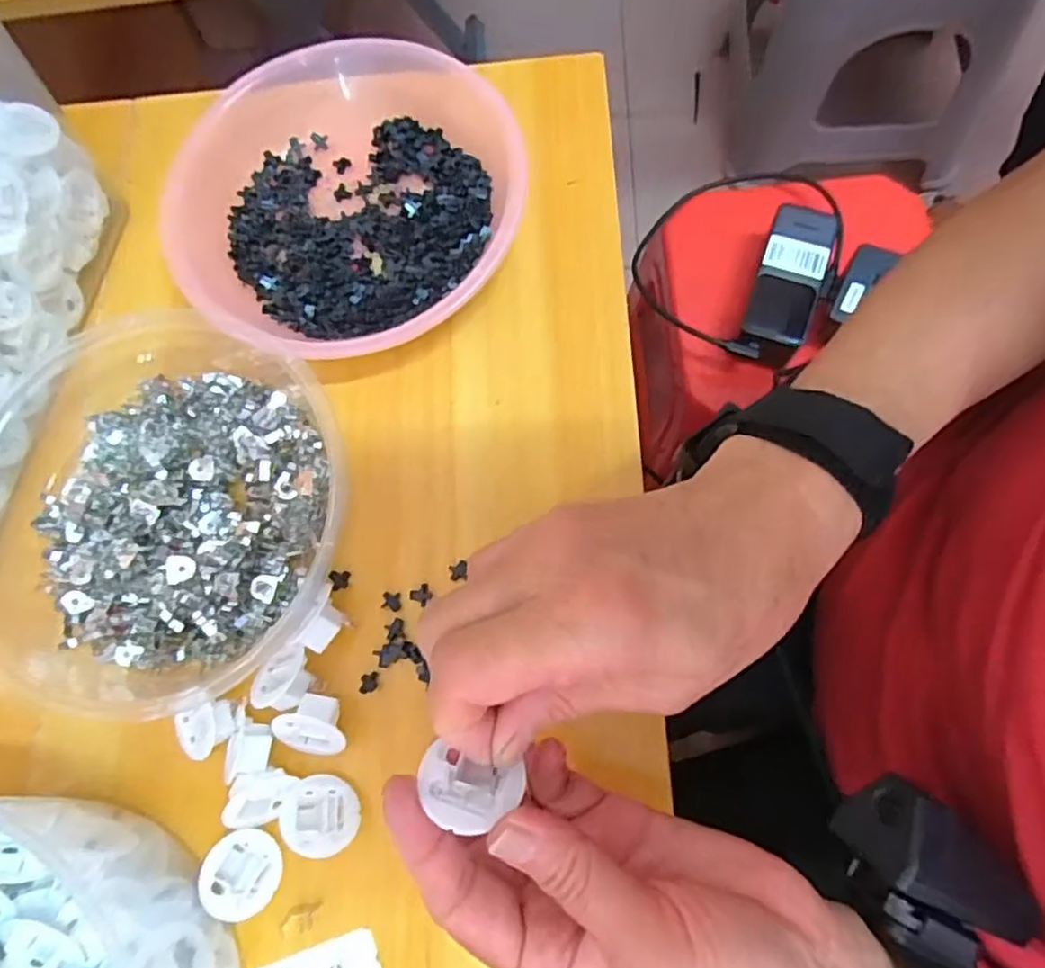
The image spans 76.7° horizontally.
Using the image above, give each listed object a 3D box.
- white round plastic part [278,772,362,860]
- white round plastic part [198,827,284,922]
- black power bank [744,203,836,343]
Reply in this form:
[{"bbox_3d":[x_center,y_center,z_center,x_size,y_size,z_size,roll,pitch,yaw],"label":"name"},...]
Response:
[{"bbox_3d":[-0.088,0.145,0.287,0.032,0.013,0.032,12,45,-11],"label":"white round plastic part"},{"bbox_3d":[-0.121,0.167,0.283,0.031,0.010,0.033,30,49,-14],"label":"white round plastic part"},{"bbox_3d":[0.229,-0.181,0.565,0.053,0.018,0.122,18,77,8],"label":"black power bank"}]

